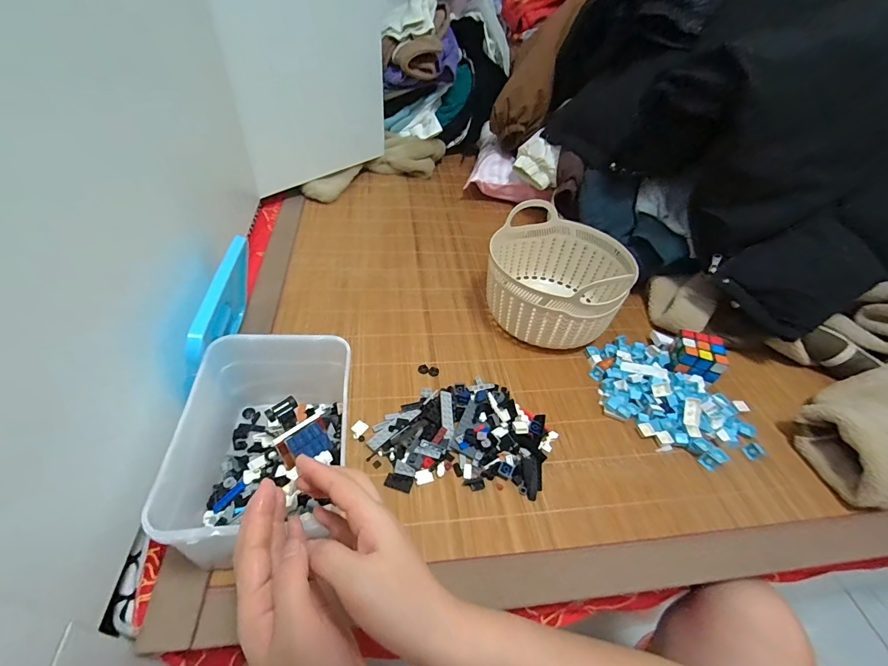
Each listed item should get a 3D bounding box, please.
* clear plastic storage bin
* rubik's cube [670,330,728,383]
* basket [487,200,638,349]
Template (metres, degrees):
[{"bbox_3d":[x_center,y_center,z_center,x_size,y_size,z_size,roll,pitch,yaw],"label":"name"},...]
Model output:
[{"bbox_3d":[-0.180,0.116,0.416,0.146,0.117,0.216,-1,45,-7],"label":"clear plastic storage bin"},{"bbox_3d":[0.380,0.040,0.608,0.063,0.064,0.065,16,46,10],"label":"rubik's cube"},{"bbox_3d":[0.183,-0.085,0.658,0.210,0.131,0.221,11,45,5],"label":"basket"}]

